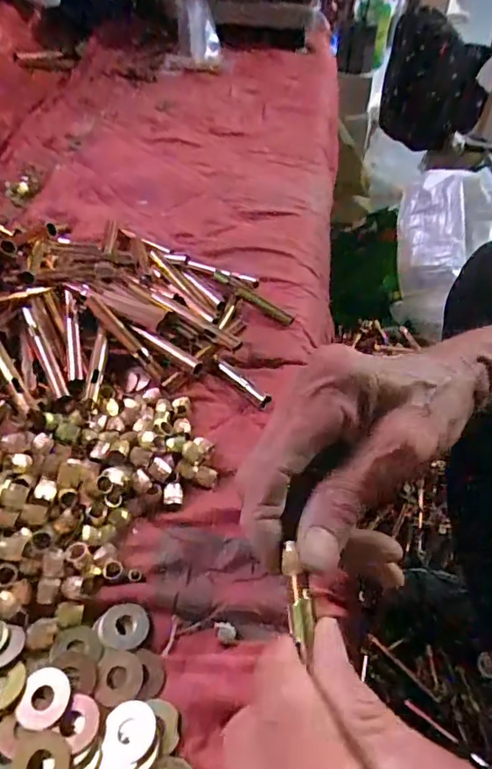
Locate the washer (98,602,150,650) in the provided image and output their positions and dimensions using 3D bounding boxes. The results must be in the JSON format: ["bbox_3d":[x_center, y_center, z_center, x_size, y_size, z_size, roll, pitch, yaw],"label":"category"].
[{"bbox_3d":[-0.063,0.126,0.272,0.025,0.004,0.023,2,46,-2],"label":"washer"}]

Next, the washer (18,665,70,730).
[{"bbox_3d":[-0.093,0.145,0.240,0.021,0.004,0.024,8,46,3],"label":"washer"}]

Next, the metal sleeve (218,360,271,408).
[{"bbox_3d":[-0.003,-0.002,0.393,0.010,0.006,0.056,-29,55,-28],"label":"metal sleeve"}]

